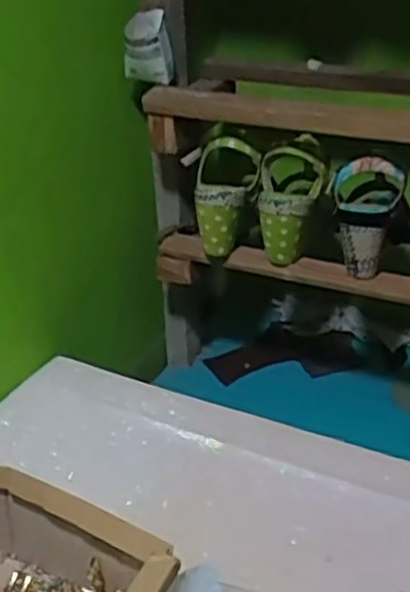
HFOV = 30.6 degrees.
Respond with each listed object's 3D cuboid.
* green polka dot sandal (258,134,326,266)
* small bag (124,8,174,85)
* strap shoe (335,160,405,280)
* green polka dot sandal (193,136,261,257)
[{"bbox_3d":[0.104,-0.115,0.894,0.079,0.138,0.078,0,30,3],"label":"green polka dot sandal"},{"bbox_3d":[-0.070,-0.305,0.913,0.056,0.077,0.051,-4,30,-5],"label":"small bag"},{"bbox_3d":[0.185,-0.096,0.861,0.080,0.127,0.092,6,30,13],"label":"strap shoe"},{"bbox_3d":[0.017,-0.120,0.913,0.073,0.146,0.058,16,14,26],"label":"green polka dot sandal"}]

